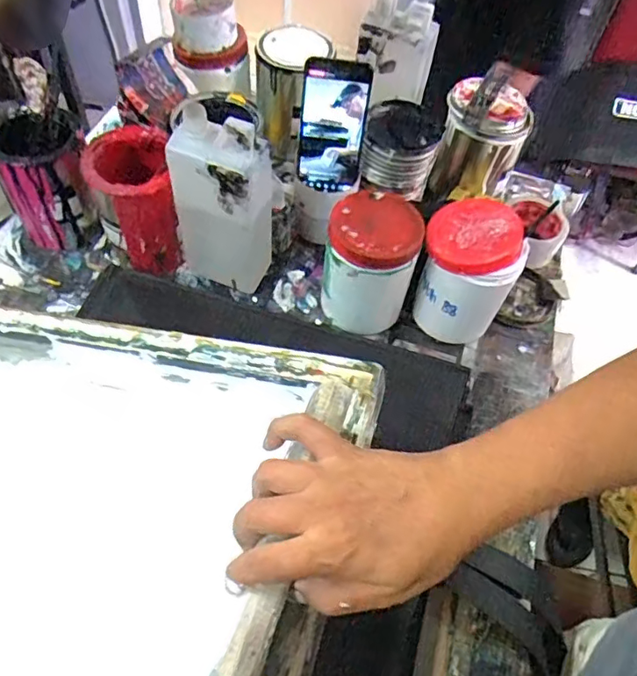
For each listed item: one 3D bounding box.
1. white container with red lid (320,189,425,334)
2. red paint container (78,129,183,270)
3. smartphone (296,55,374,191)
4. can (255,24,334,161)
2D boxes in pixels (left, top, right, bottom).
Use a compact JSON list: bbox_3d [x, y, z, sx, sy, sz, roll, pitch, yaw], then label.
[{"bbox_3d":[0.059,-0.080,0.625,0.103,0.146,0.098,13,57,4],"label":"white container with red lid"},{"bbox_3d":[-0.219,-0.161,0.659,0.092,0.150,0.115,-8,58,-9],"label":"red paint container"},{"bbox_3d":[0.016,-0.249,0.641,0.077,0.151,0.012,8,44,0],"label":"smartphone"},{"bbox_3d":[-0.036,-0.354,0.789,0.096,0.155,0.097,39,62,19],"label":"can"}]

